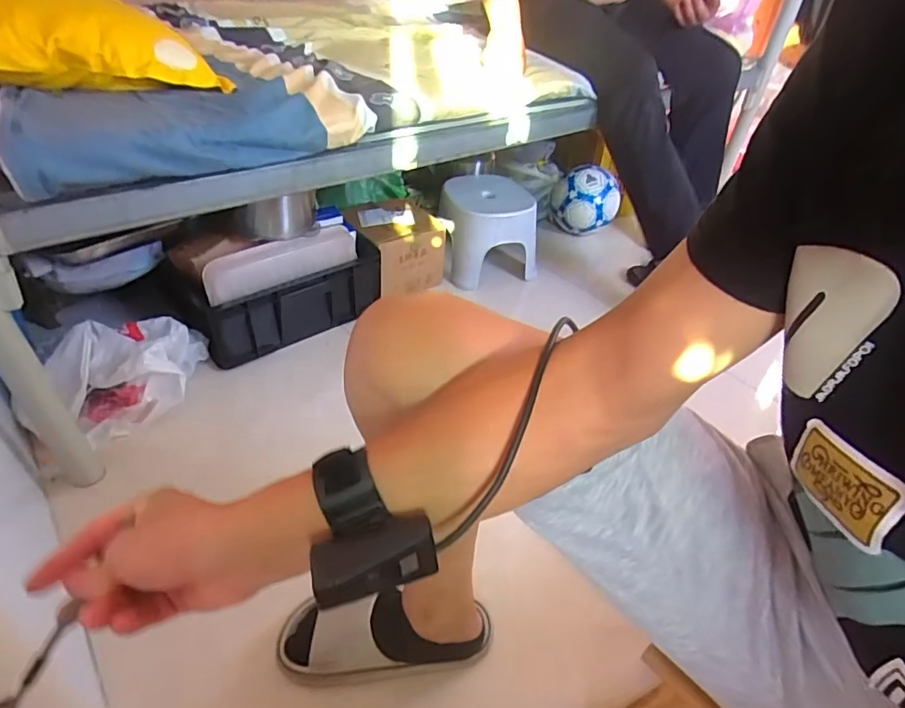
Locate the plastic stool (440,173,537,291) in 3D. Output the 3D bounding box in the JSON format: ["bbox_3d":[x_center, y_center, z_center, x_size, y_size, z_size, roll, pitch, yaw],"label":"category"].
[{"bbox_3d":[0.098,-0.323,1.407,0.253,0.201,0.275,0,40,-5],"label":"plastic stool"}]

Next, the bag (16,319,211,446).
[{"bbox_3d":[-0.557,0.025,0.959,0.160,0.147,0.257,26,44,24],"label":"bag"}]

